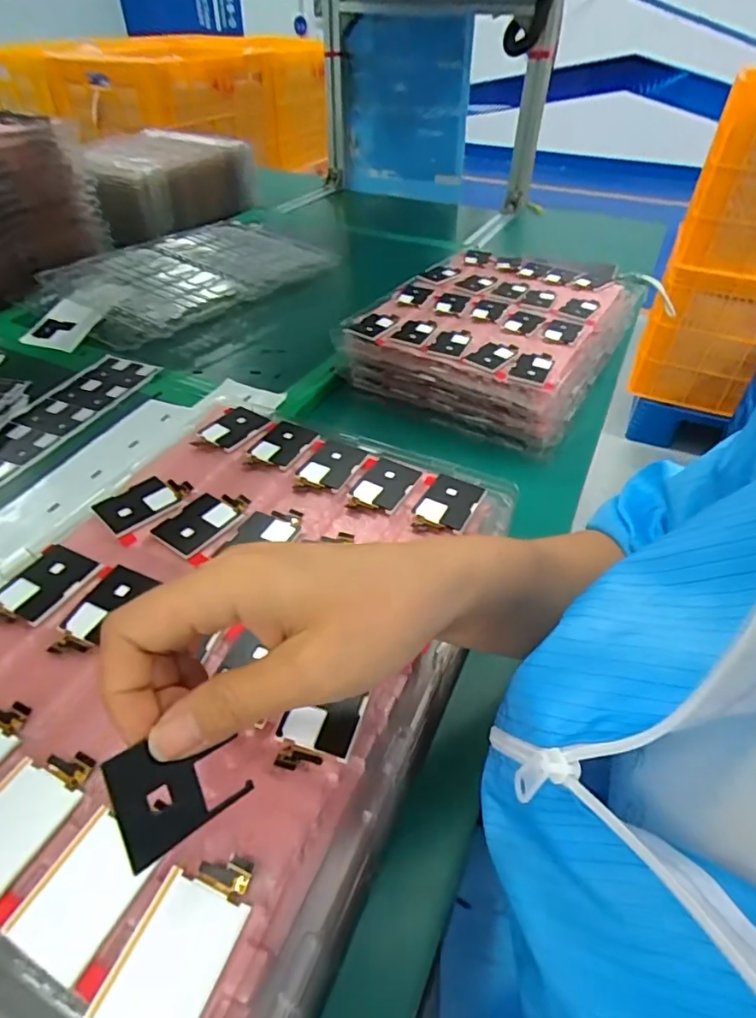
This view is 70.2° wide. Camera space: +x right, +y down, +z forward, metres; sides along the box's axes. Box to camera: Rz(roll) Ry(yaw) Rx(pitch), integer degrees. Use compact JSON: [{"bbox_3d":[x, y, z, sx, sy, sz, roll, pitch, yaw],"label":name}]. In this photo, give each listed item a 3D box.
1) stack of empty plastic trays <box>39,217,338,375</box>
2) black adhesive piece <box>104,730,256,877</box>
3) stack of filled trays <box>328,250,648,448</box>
[{"bbox_3d":[-0.257,-0.328,0.759,0.292,0.058,0.420,16,45,15],"label":"stack of empty plastic trays"},{"bbox_3d":[-0.064,0.089,0.177,0.004,0.033,0.043,-20,-4,38],"label":"black adhesive piece"},{"bbox_3d":[0.143,-0.215,0.652,0.252,0.073,0.303,24,47,23],"label":"stack of filled trays"}]

